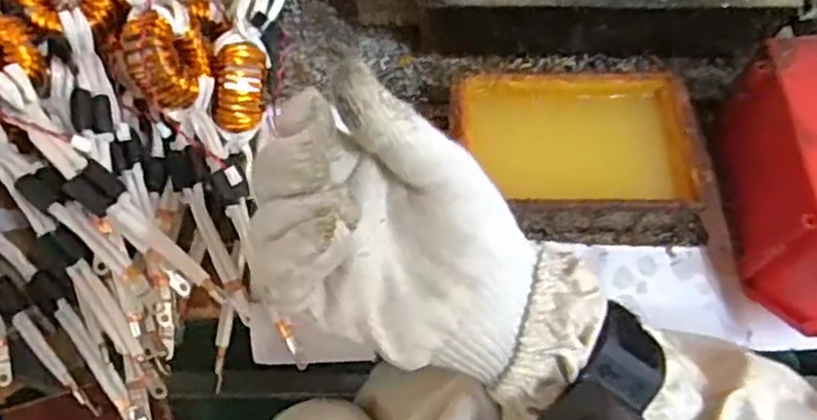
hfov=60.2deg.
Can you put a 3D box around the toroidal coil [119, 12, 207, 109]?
[{"bbox_3d":[-0.196,-0.121,0.569,0.042,0.067,0.079,-14,72,21],"label":"toroidal coil"}]

